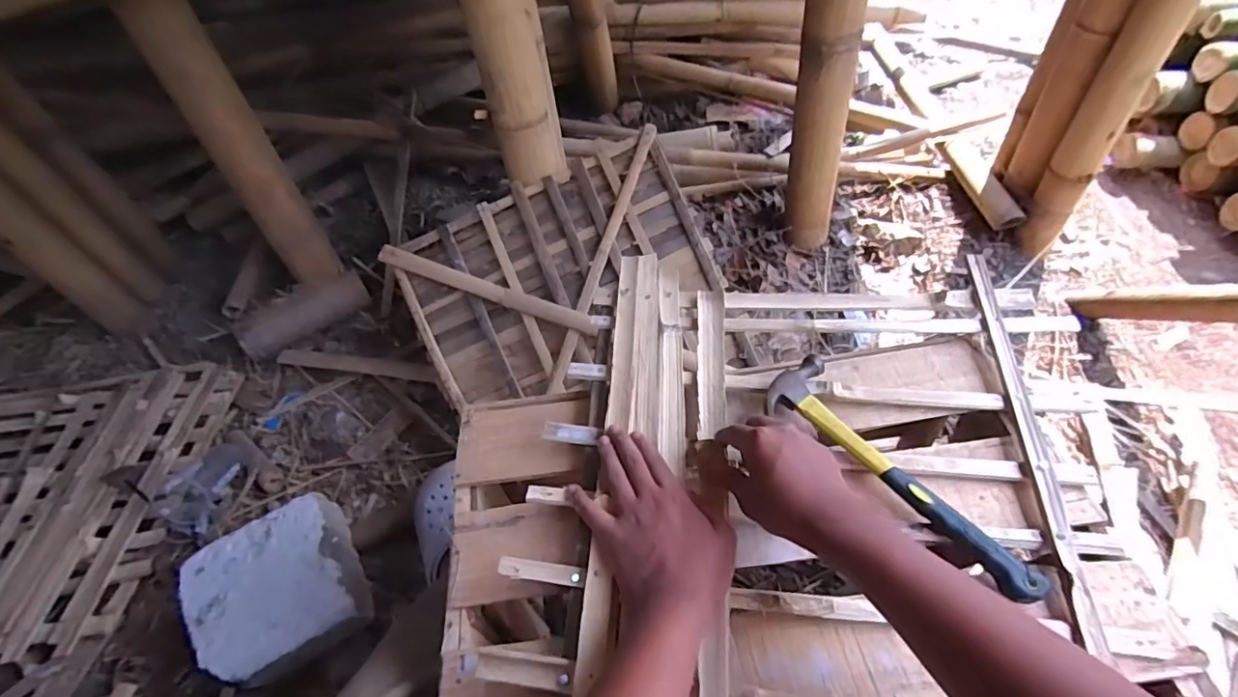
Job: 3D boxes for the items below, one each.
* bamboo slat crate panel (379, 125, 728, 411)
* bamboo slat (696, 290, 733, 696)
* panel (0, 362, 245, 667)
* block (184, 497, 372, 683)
[{"bbox_3d":[-0.109,-0.129,0.974,0.513,0.034,0.338,-25,82,2],"label":"bamboo slat crate panel"},{"bbox_3d":[0.089,0.136,0.516,0.036,0.011,0.510,2,52,4],"label":"bamboo slat"},{"bbox_3d":[-1.014,0.250,0.958,0.515,0.030,0.557,-6,50,-2],"label":"panel"},{"bbox_3d":[-0.464,0.339,0.767,0.204,0.106,0.195,-27,50,-18],"label":"block"}]

